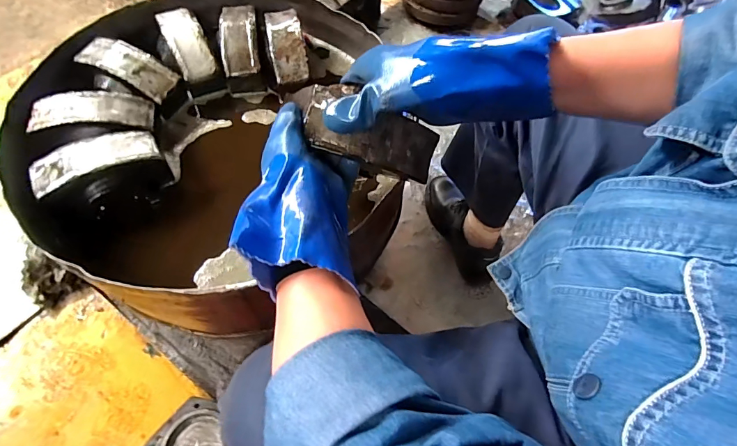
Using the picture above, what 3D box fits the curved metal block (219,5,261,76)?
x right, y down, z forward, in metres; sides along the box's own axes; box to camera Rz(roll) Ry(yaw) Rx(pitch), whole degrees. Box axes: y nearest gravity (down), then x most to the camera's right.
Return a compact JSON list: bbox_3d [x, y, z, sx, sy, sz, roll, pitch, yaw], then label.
[{"bbox_3d":[-0.225,-0.328,0.684,0.063,0.030,0.160,-5,63,-8],"label":"curved metal block"}]

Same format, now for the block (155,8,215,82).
[{"bbox_3d":[-0.316,-0.318,0.682,0.059,0.030,0.163,-23,67,-17],"label":"block"}]

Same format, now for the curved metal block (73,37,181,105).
[{"bbox_3d":[-0.394,-0.257,0.642,0.158,0.031,0.061,25,62,8],"label":"curved metal block"}]

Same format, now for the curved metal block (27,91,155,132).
[{"bbox_3d":[-0.418,-0.168,0.596,0.165,0.034,0.064,-4,62,-8],"label":"curved metal block"}]

